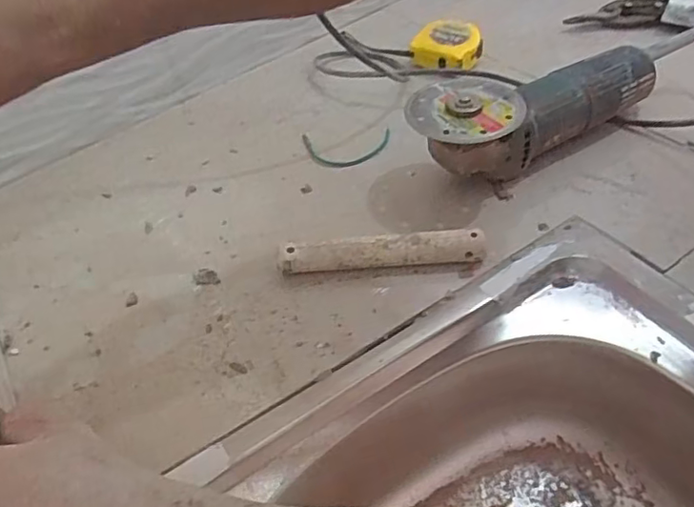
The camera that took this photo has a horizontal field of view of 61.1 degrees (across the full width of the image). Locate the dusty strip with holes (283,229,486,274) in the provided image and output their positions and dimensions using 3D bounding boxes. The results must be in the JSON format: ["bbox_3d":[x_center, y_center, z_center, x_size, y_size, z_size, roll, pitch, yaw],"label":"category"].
[{"bbox_3d":[0.028,0.001,0.465,0.154,0.028,0.018,-5,45,2],"label":"dusty strip with holes"}]

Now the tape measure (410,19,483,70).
[{"bbox_3d":[0.115,-0.237,0.681,0.077,0.043,0.069,1,45,8],"label":"tape measure"}]

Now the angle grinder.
[{"bbox_3d":[0.168,-0.134,0.543,0.261,0.084,0.093,-31,50,-22],"label":"angle grinder"}]

